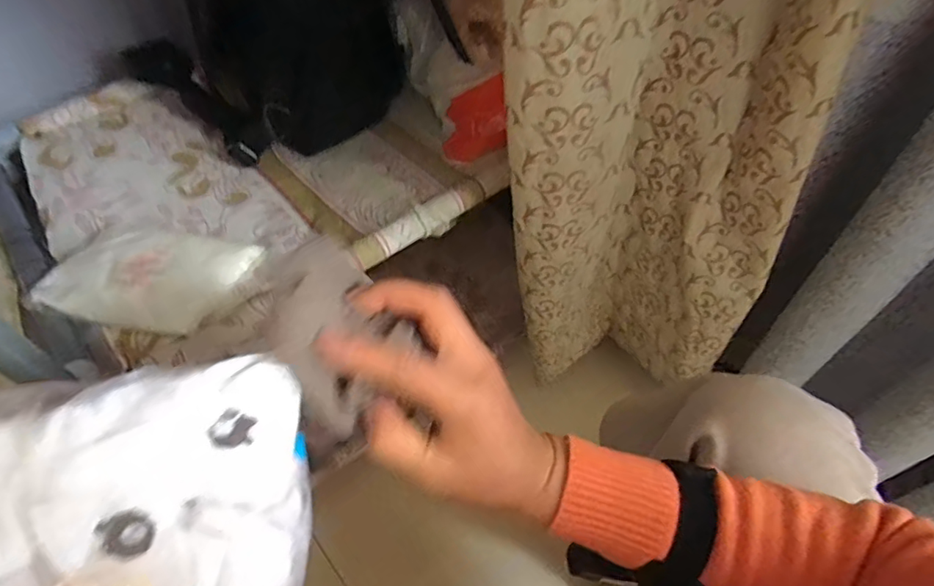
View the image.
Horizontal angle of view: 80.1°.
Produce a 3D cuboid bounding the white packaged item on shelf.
[{"bbox_3d":[-0.277,-0.017,0.490,0.151,0.018,0.115,12,49,7],"label":"white packaged item on shelf"}]

